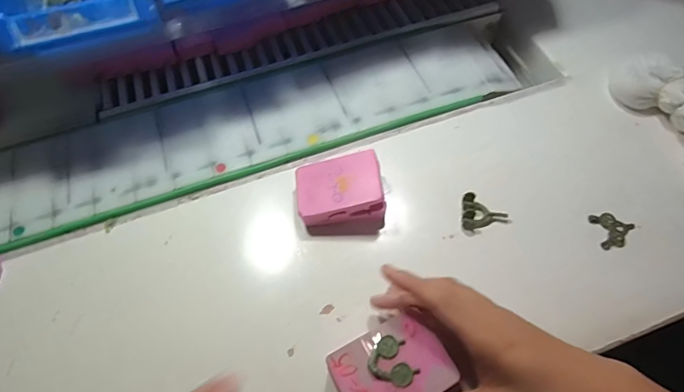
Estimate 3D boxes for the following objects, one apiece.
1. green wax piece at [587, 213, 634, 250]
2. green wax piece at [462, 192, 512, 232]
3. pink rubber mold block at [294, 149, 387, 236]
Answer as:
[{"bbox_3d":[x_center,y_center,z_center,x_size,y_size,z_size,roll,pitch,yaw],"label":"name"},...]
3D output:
[{"bbox_3d":[0.246,0.030,0.384,0.034,0.008,0.032,-11,62,-5],"label":"green wax piece"},{"bbox_3d":[0.128,0.013,0.394,0.043,0.009,0.035,-15,62,-6],"label":"green wax piece"},{"bbox_3d":[-0.002,-0.002,0.392,0.078,0.034,0.064,-7,61,-2],"label":"pink rubber mold block"}]

